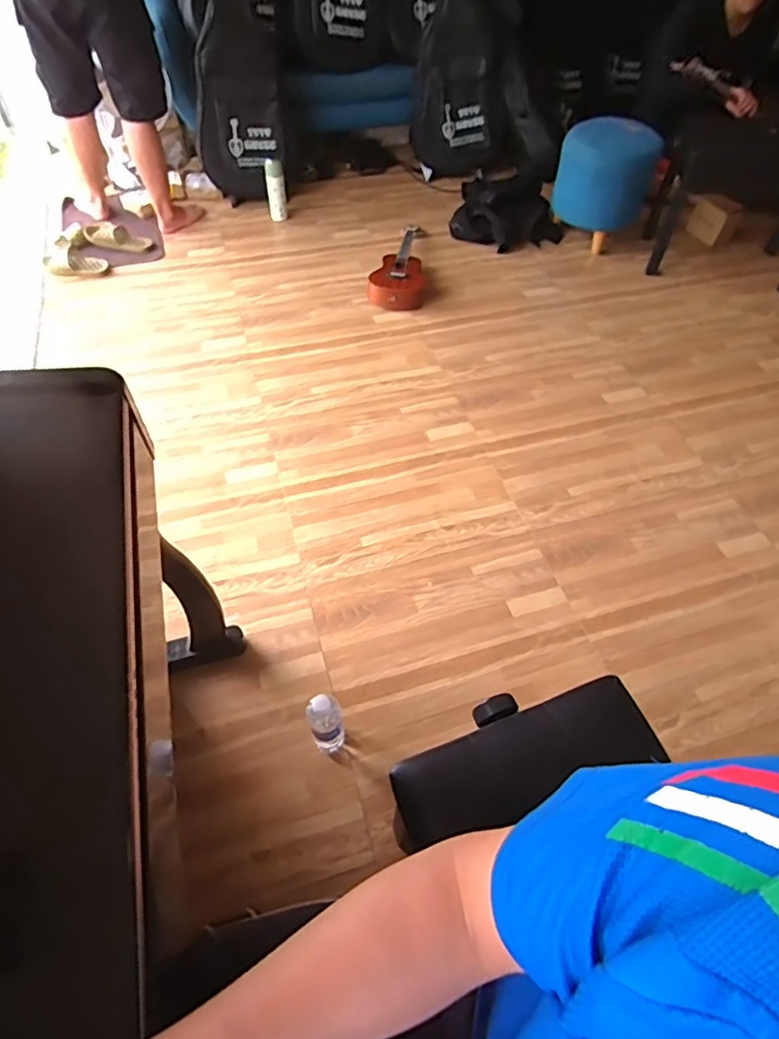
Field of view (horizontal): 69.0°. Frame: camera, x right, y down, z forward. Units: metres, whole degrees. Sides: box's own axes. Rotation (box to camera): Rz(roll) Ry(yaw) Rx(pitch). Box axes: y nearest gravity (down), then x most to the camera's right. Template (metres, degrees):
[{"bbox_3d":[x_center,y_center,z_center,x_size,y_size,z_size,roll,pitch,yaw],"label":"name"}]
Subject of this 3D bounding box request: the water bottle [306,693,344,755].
[{"bbox_3d":[-0.122,0.395,1.107,0.066,0.214,0.076,-16,57,-11],"label":"water bottle"}]

